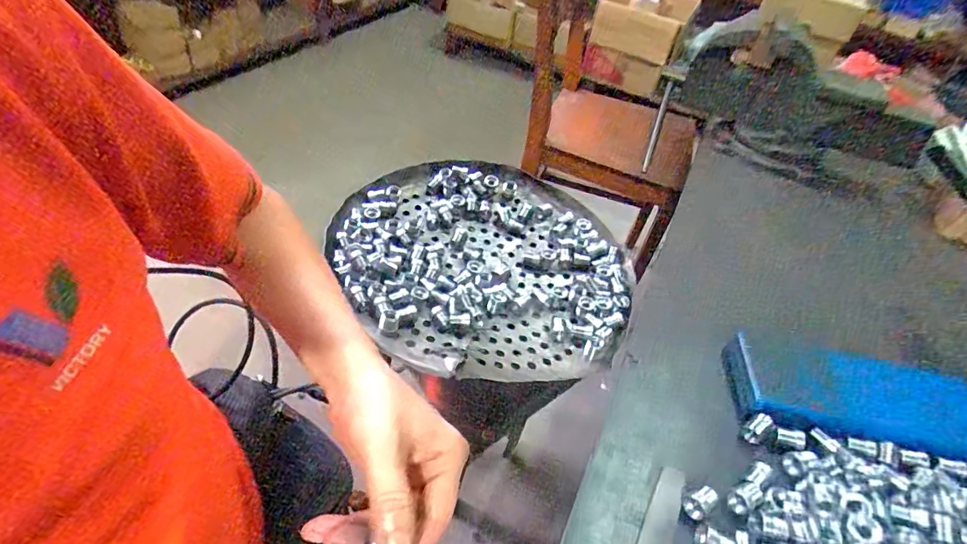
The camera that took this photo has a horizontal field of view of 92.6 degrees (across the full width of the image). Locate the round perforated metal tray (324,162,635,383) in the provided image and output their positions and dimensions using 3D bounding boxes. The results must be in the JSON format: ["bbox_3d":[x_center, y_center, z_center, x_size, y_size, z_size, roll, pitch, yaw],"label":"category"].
[{"bbox_3d":[0.009,-0.018,0.595,0.365,0.061,0.341,6,45,-6],"label":"round perforated metal tray"}]

